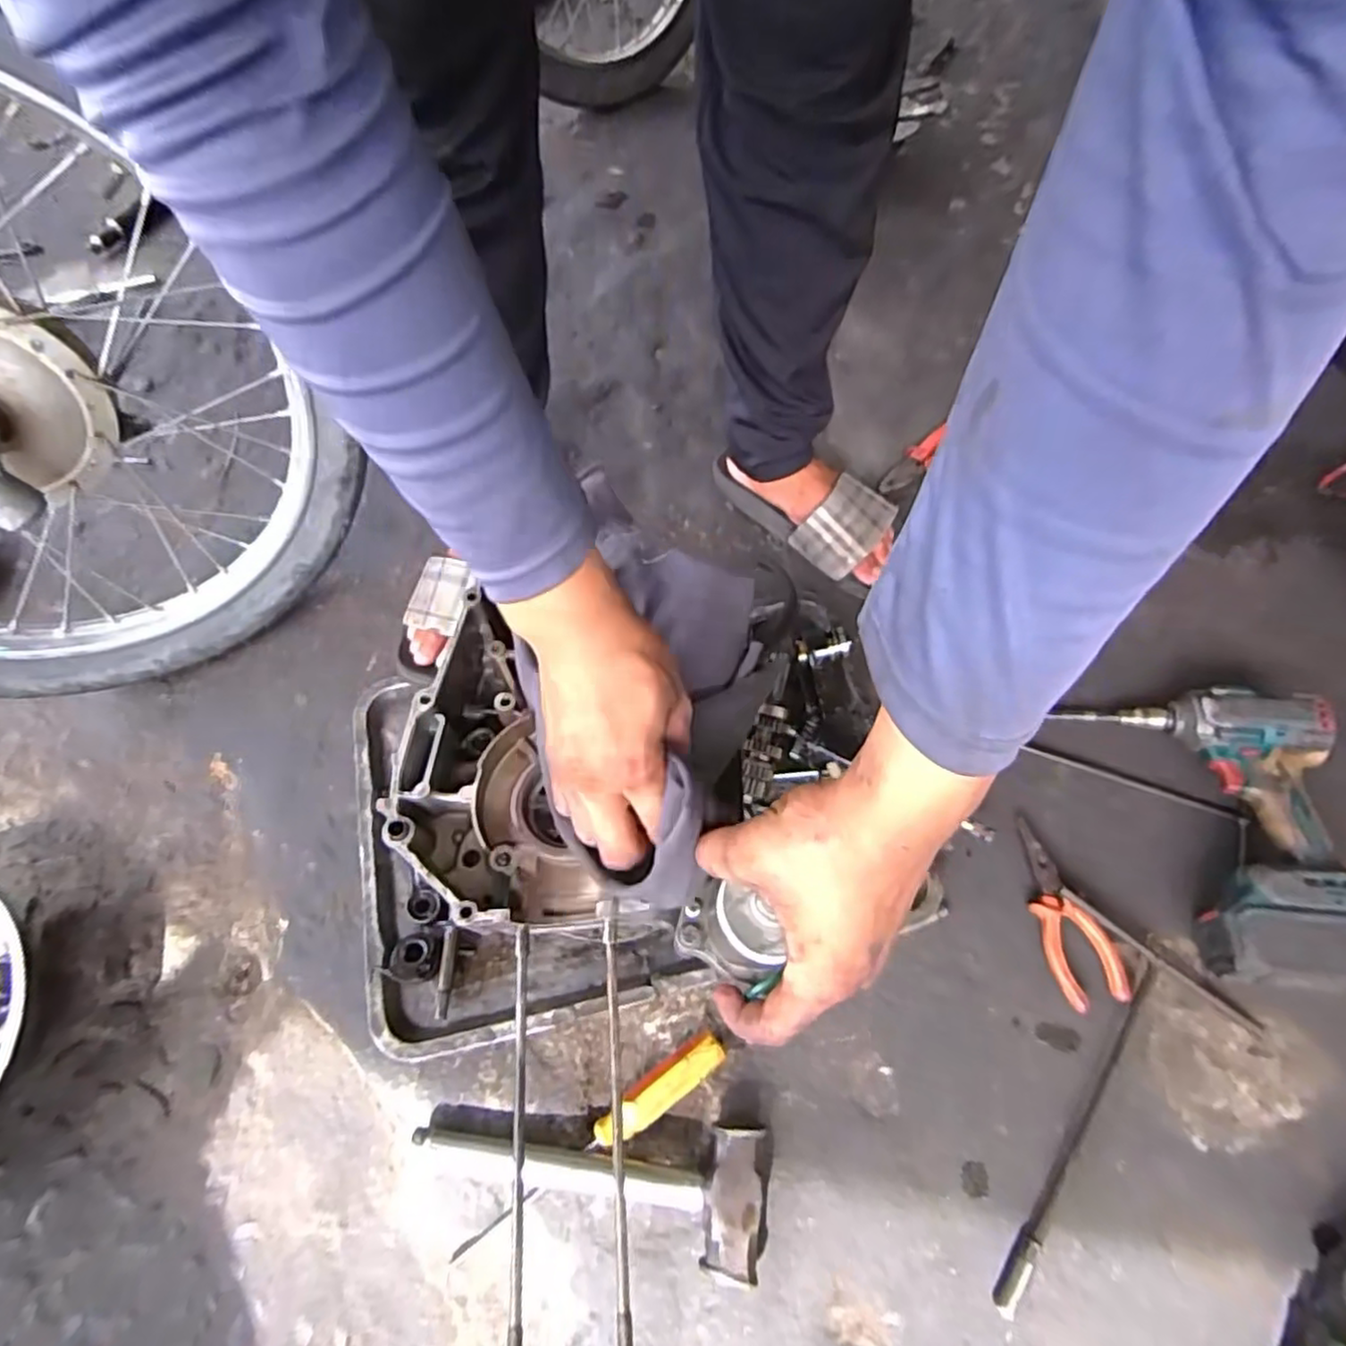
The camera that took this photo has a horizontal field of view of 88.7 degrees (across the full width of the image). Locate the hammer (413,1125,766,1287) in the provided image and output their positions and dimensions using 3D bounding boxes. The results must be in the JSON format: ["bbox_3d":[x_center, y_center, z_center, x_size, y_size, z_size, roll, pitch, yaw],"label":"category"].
[{"bbox_3d":[-0.064,0.376,0.515,0.252,0.043,0.087,6,64,3],"label":"hammer"}]

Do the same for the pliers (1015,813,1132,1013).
[{"bbox_3d":[0.336,0.208,0.605,0.050,0.023,0.155,-15,65,-8],"label":"pliers"}]

